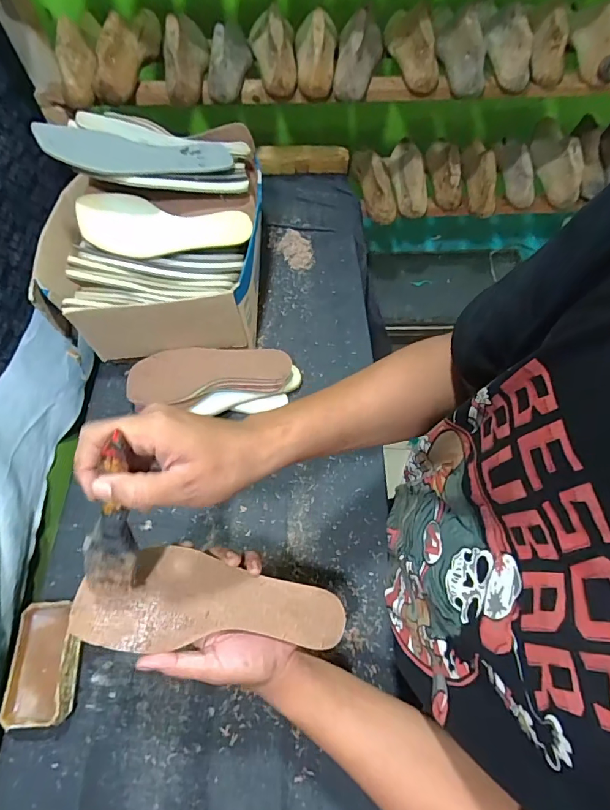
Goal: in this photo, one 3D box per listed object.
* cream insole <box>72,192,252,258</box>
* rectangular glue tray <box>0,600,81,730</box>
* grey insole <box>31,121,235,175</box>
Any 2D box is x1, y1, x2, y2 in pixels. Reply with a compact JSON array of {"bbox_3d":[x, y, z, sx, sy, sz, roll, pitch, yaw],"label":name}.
[{"bbox_3d":[-0.205,-0.260,0.671,0.238,0.080,0.019,2,21,-18],"label":"cream insole"},{"bbox_3d":[-0.307,0.305,0.537,0.072,0.036,0.125,-6,62,-2],"label":"rectangular glue tray"},{"bbox_3d":[-0.224,-0.352,0.623,0.256,0.020,0.090,-13,60,-29],"label":"grey insole"}]

